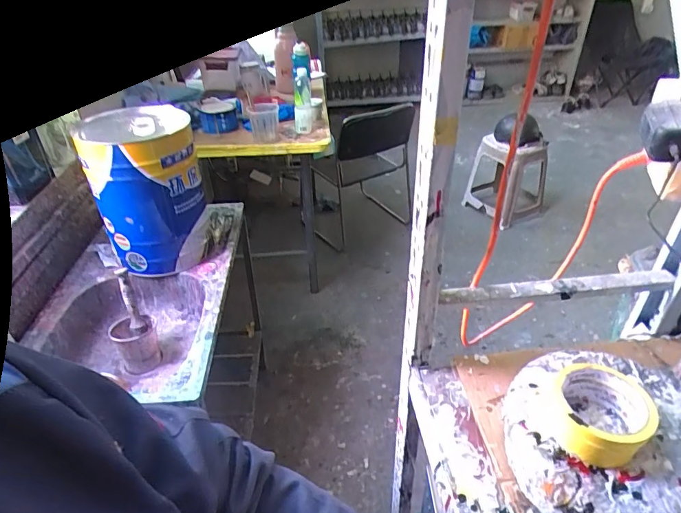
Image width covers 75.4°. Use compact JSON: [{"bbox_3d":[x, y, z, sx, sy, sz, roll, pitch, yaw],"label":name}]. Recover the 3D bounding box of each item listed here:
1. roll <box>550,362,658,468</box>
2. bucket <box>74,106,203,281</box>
[{"bbox_3d":[0.268,0.161,0.451,0.084,0.047,0.090,-2,35,1],"label":"roll"},{"bbox_3d":[-0.487,-0.170,1.144,0.247,0.334,0.248,-16,38,-19],"label":"bucket"}]

